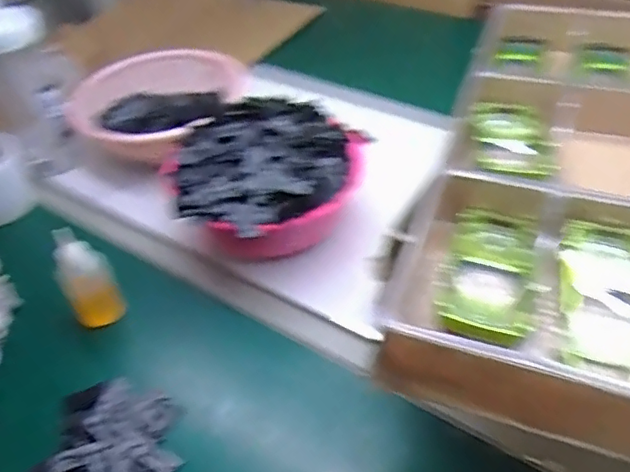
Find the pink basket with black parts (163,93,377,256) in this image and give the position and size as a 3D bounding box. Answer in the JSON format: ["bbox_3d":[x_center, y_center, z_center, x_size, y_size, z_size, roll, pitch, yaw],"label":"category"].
[{"bbox_3d":[-0.045,-0.050,0.612,0.182,0.112,0.197,-3,43,3],"label":"pink basket with black parts"}]

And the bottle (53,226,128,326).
[{"bbox_3d":[-0.217,0.038,0.560,0.042,0.097,0.043,-22,45,-17],"label":"bottle"}]

